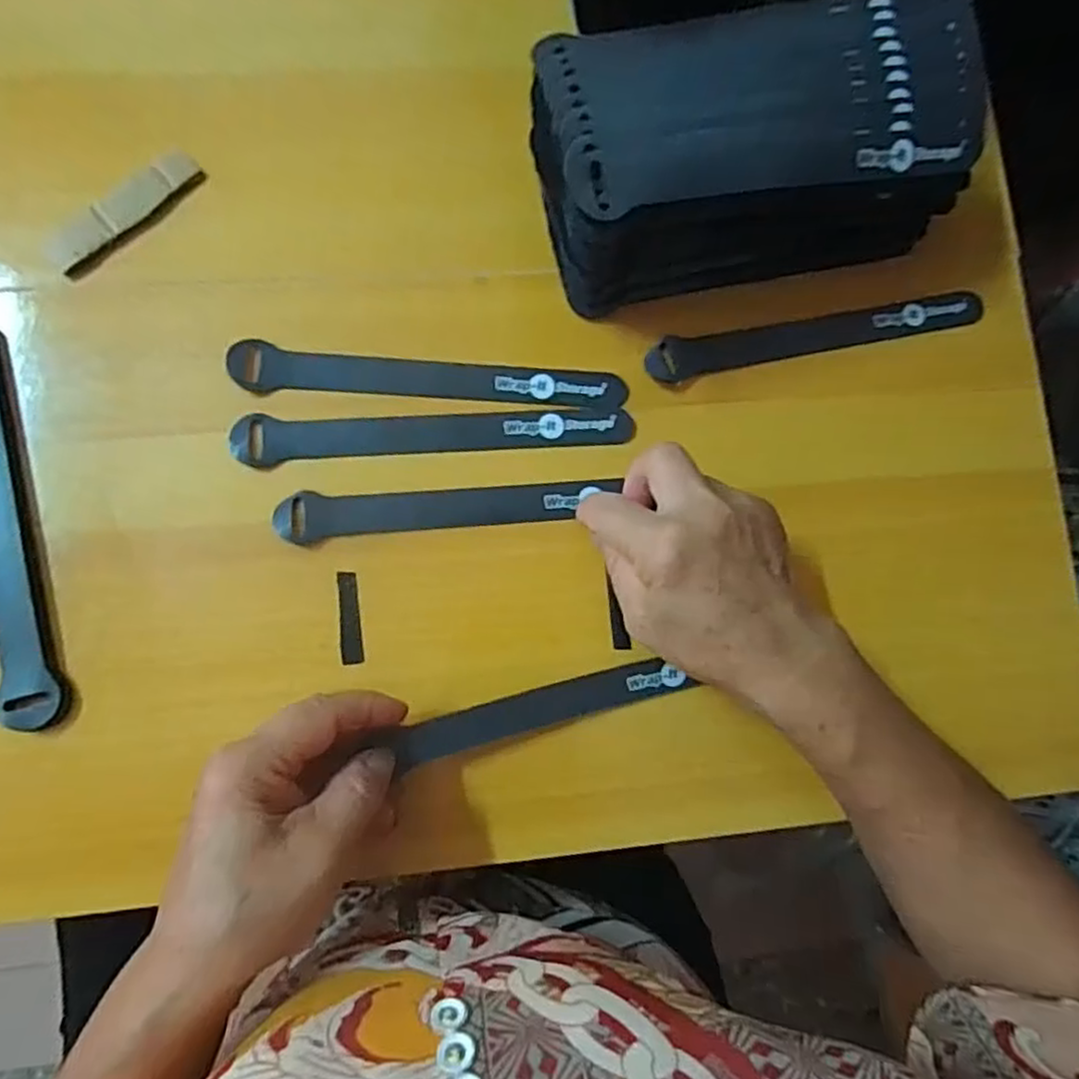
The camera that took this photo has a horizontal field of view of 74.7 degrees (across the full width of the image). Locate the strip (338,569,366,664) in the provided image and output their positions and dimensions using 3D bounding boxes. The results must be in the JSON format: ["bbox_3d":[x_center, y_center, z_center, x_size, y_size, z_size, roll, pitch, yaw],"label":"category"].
[{"bbox_3d":[-0.092,0.038,0.343,0.010,0.004,0.044,-7,83,-6],"label":"strip"}]

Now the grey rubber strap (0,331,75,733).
[{"bbox_3d":[-0.247,-0.011,0.328,0.025,0.008,0.195,-13,83,-7],"label":"grey rubber strap"}]

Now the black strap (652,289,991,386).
[{"bbox_3d":[0.151,-0.110,0.386,0.191,0.006,0.023,-11,83,-7],"label":"black strap"}]

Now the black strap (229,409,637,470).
[{"bbox_3d":[-0.051,-0.052,0.360,0.198,0.007,0.025,-2,82,-6],"label":"black strap"}]

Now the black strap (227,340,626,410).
[{"bbox_3d":[-0.054,-0.081,0.362,0.196,0.007,0.023,4,83,-4],"label":"black strap"}]

